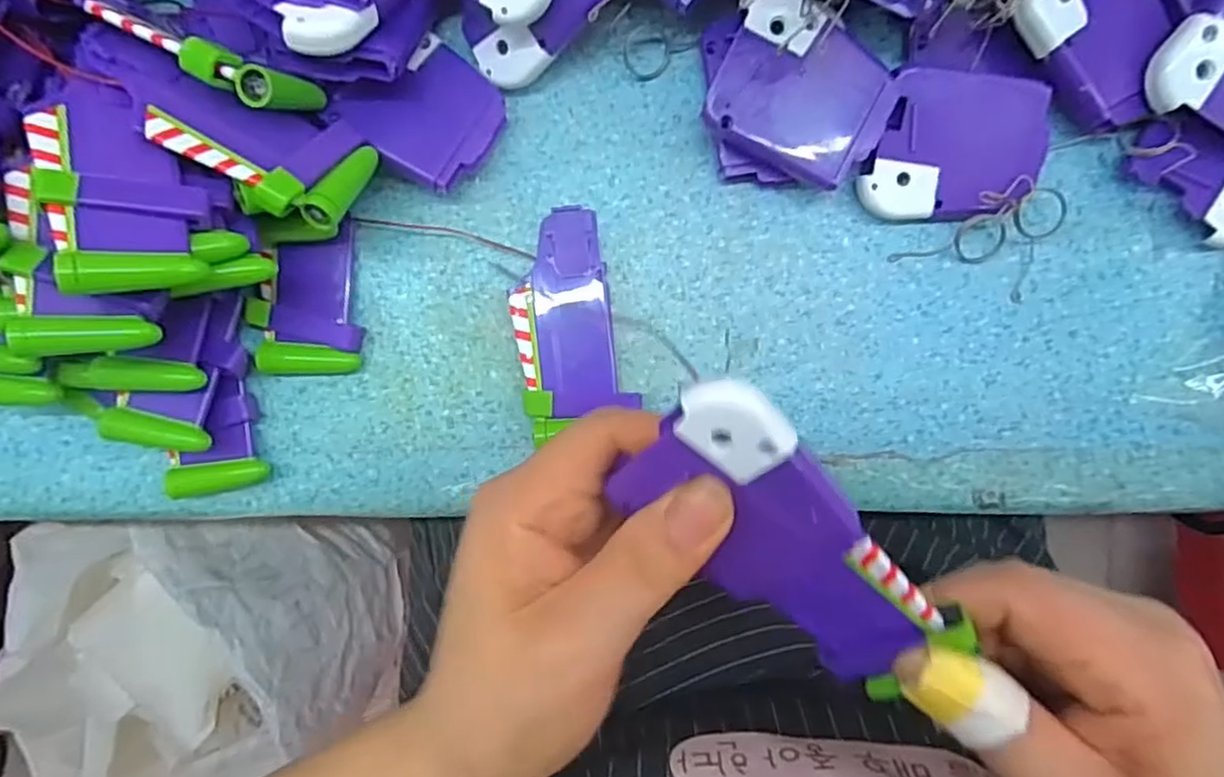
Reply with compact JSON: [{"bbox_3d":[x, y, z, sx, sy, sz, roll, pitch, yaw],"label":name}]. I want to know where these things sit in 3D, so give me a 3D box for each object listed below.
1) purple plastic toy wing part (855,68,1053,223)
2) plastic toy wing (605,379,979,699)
[{"bbox_3d":[0.125,-0.086,0.247,0.062,0.005,0.050,6,106,-1],"label":"purple plastic toy wing part"},{"bbox_3d":[0.052,0.045,0.194,0.047,0.014,0.115,-36,111,28],"label":"plastic toy wing"}]

